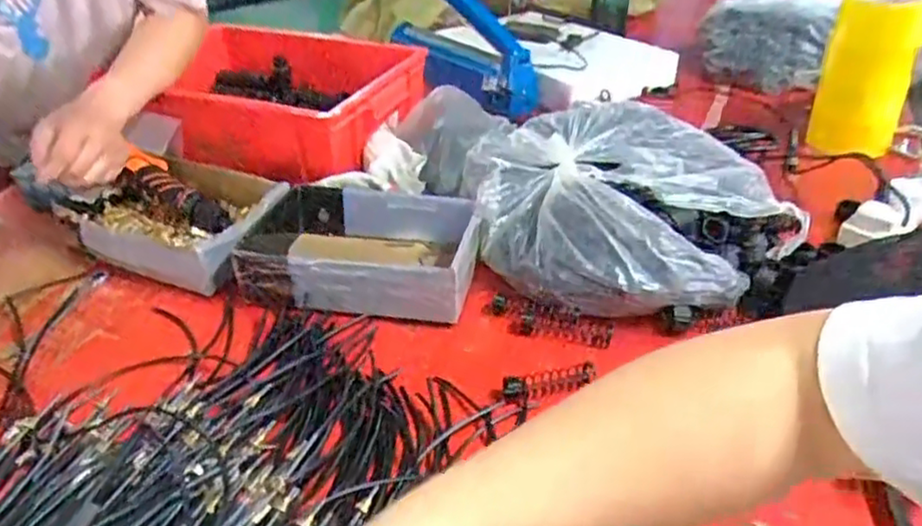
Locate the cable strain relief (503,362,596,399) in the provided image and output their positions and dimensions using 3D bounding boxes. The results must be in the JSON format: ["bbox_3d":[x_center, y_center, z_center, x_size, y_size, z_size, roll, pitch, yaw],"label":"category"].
[{"bbox_3d":[0.082,0.111,0.633,0.086,0.017,0.021,-8,35,-11],"label":"cable strain relief"}]

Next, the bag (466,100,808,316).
[{"bbox_3d":[0.195,-0.078,0.803,0.330,0.106,0.337,26,42,34],"label":"bag"}]

